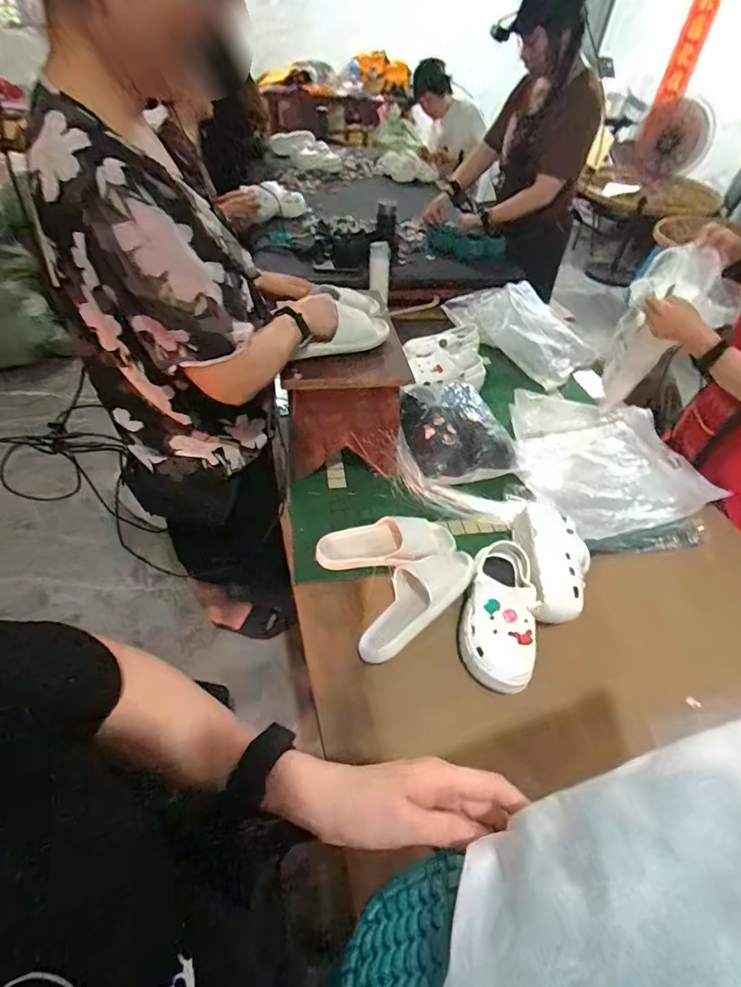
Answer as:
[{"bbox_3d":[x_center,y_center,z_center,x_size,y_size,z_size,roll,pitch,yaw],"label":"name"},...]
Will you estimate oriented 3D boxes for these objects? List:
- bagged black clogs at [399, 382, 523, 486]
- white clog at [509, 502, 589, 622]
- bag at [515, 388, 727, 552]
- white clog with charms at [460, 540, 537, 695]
[{"bbox_3d":[0.196,-0.150,1.085,0.250,0.107,0.256,-9,49,-14],"label":"bagged black clogs"},{"bbox_3d":[0.331,0.126,0.854,0.120,0.084,0.247,7,47,1],"label":"white clog"},{"bbox_3d":[0.531,-0.078,1.098,0.420,0.066,0.474,-6,48,-11],"label":"bag"},{"bbox_3d":[0.219,0.196,0.781,0.110,0.078,0.242,15,48,8],"label":"white clog with charms"}]

